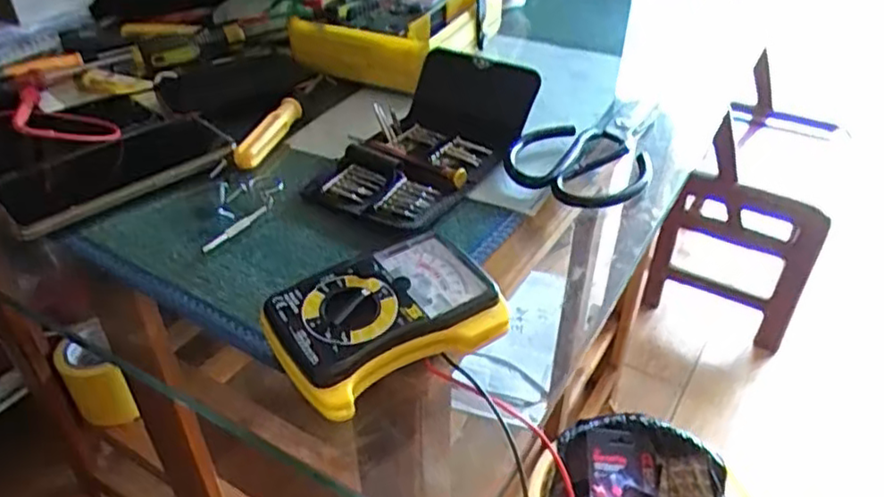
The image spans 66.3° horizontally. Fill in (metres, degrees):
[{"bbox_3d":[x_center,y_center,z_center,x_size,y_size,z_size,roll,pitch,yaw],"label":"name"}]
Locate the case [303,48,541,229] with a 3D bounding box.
[{"bbox_3d":[-0.010,-0.087,0.505,0.104,0.045,0.188,20,42,23],"label":"case"}]

